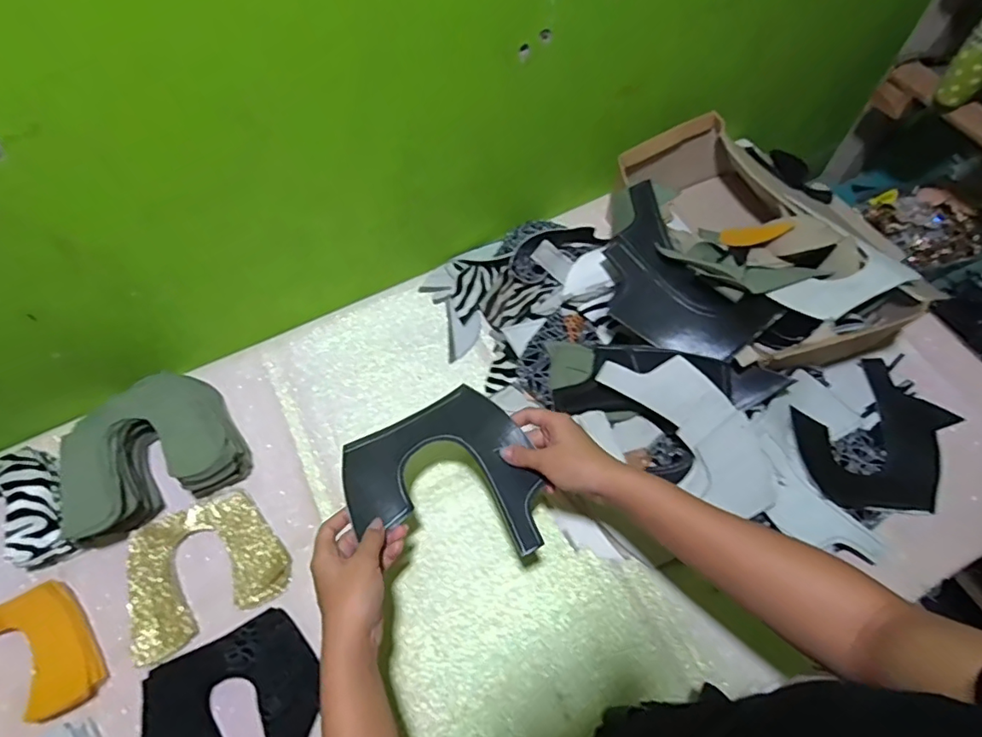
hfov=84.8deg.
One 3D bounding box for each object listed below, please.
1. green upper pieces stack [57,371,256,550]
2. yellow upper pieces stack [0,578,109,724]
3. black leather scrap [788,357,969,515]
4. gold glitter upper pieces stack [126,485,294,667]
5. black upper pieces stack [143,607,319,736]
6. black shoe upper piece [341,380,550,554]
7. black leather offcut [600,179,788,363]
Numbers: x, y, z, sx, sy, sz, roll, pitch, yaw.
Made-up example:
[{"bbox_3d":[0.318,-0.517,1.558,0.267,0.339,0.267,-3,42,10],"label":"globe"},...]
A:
[{"bbox_3d":[-0.381,0.086,0.594,0.177,0.069,0.162,-28,65,-13],"label":"green upper pieces stack"},{"bbox_3d":[-0.468,0.292,0.517,0.157,0.039,0.132,-26,65,-12],"label":"yellow upper pieces stack"},{"bbox_3d":[0.419,0.076,0.594,0.167,0.036,0.190,32,67,17],"label":"black leather scrap"},{"bbox_3d":[-0.303,0.206,0.565,0.156,0.019,0.131,-27,65,-12],"label":"gold glitter upper pieces stack"},{"bbox_3d":[-0.239,0.315,0.500,0.159,0.036,0.130,-27,73,-7],"label":"black upper pieces stack"},{"bbox_3d":[-0.042,0.111,0.501,0.167,0.011,0.168,-28,65,-13],"label":"black shoe upper piece"},{"bbox_3d":[0.197,-0.096,0.594,0.143,0.038,0.215,-40,68,-18],"label":"black leather offcut"}]

